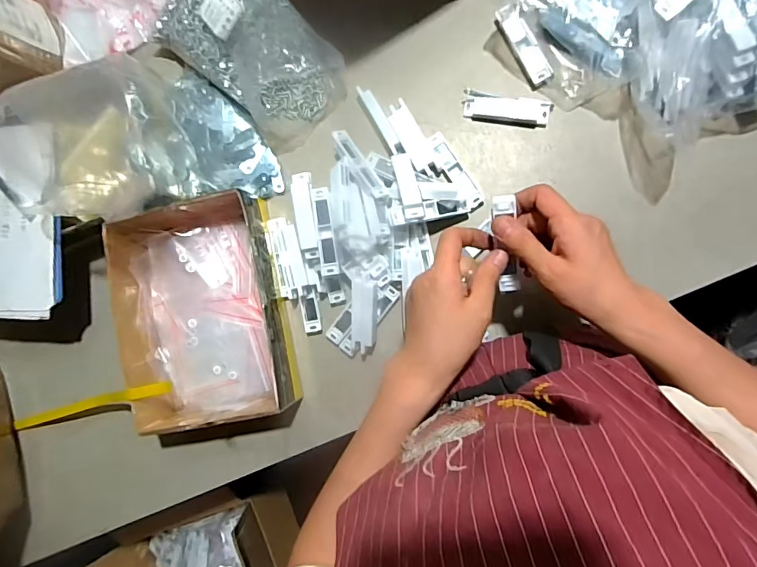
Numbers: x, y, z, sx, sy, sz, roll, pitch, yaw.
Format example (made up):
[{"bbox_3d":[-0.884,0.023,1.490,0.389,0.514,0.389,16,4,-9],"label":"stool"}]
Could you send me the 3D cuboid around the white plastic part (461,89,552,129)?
[{"bbox_3d":[0.146,-0.198,0.535,0.096,0.012,0.031,10,91,10],"label":"white plastic part"}]

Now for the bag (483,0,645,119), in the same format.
[{"bbox_3d":[0.225,-0.311,0.488,0.164,0.068,0.213,26,94,9],"label":"bag"}]

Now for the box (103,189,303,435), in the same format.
[{"bbox_3d":[-0.207,0.042,0.554,0.184,0.064,0.267,-11,88,10],"label":"box"}]

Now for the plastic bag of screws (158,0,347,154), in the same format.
[{"bbox_3d":[-0.147,-0.281,0.545,0.136,0.087,0.215,-45,83,7],"label":"plastic bag of screws"}]

